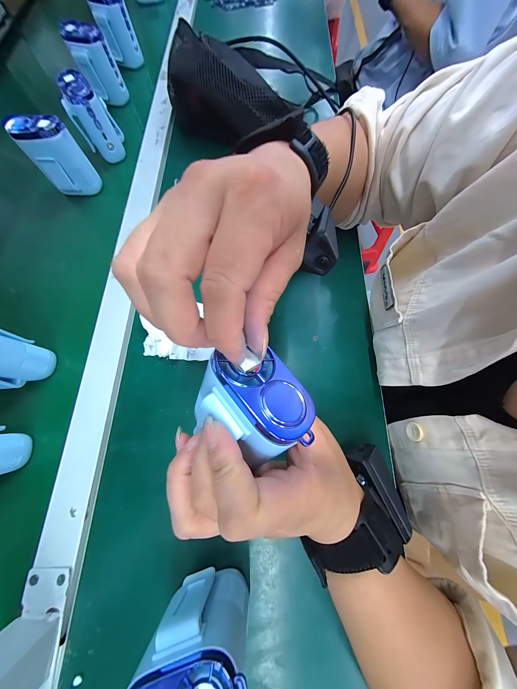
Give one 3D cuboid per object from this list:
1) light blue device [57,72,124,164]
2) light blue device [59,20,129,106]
[{"bbox_3d":[-0.252,-0.343,0.344,0.055,0.093,0.059,-31,77,-9],"label":"light blue device"},{"bbox_3d":[-0.280,-0.485,0.381,0.060,0.083,0.047,-25,76,-8],"label":"light blue device"}]

